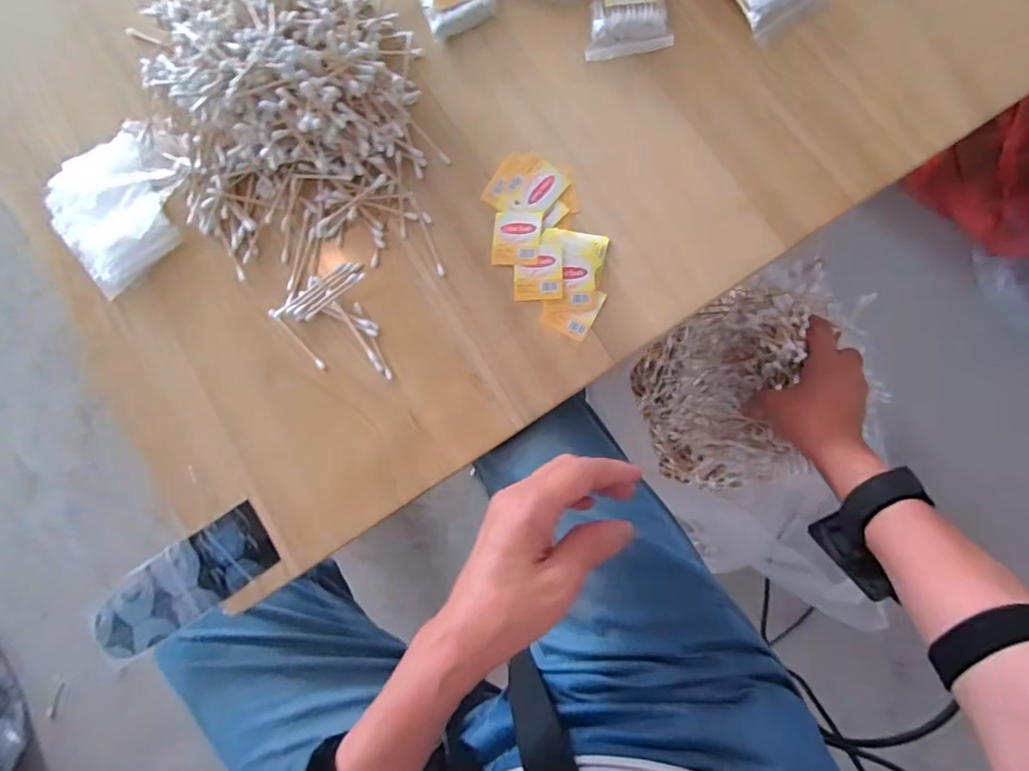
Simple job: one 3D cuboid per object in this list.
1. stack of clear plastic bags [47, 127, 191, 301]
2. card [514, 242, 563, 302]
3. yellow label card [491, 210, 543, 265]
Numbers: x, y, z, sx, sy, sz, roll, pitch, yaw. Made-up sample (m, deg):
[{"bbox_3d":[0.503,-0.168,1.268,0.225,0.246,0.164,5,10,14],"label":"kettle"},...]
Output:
[{"bbox_3d":[-0.356,-0.160,0.466,0.130,0.023,0.124,-34,82,6],"label":"stack of clear plastic bags"},{"bbox_3d":[0.019,-0.090,0.416,0.040,0.004,0.043,-1,95,15],"label":"card"},{"bbox_3d":[0.002,-0.118,0.421,0.039,0.004,0.043,4,89,15],"label":"yellow label card"}]

